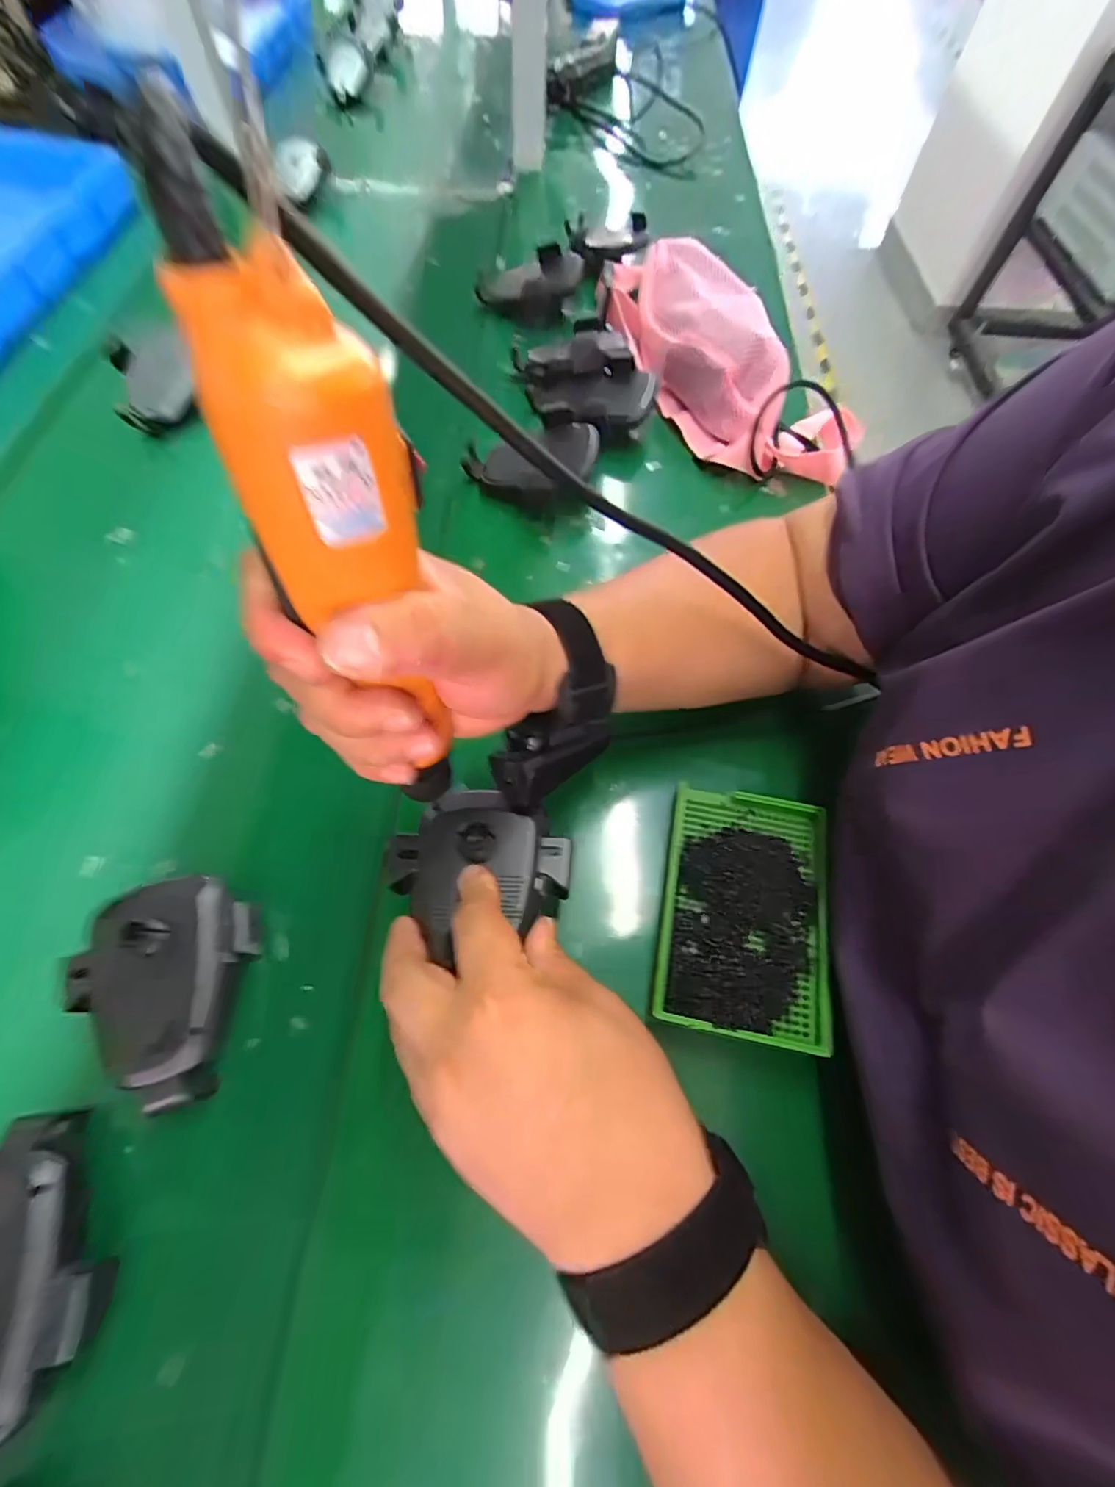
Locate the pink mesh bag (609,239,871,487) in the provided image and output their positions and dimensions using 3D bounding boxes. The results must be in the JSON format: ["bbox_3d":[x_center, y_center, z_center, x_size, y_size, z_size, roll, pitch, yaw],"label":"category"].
[{"bbox_3d":[0.153,-0.392,0.540,0.148,0.063,0.364,-22,65,-12],"label":"pink mesh bag"}]

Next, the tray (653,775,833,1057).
[{"bbox_3d":[0.109,0.097,0.325,0.091,0.029,0.135,11,63,4],"label":"tray"}]

